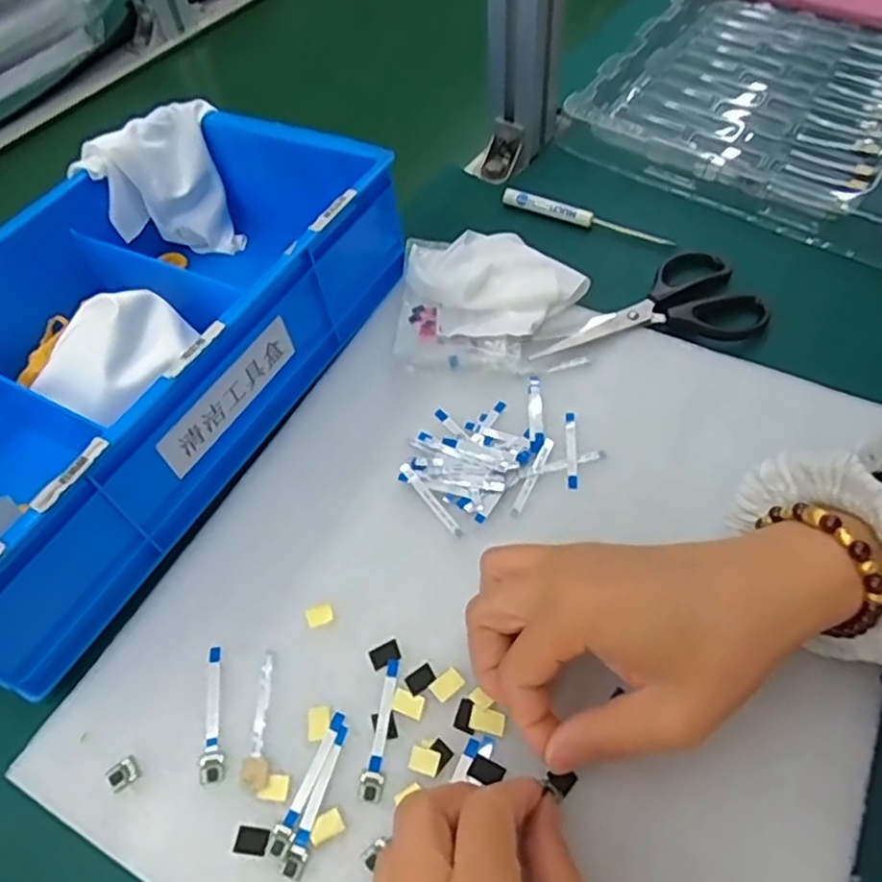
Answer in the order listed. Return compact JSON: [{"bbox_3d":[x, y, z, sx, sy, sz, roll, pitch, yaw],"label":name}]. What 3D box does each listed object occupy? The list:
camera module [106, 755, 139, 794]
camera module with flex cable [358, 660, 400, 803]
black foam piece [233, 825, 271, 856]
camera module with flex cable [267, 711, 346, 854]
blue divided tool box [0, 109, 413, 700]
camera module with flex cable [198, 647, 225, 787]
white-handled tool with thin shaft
[{"bbox_3d":[-0.141,0.147,0.298,0.013,0.004,0.011,-31,63,-16],"label":"camera module"},{"bbox_3d":[-0.026,0.129,0.304,0.010,0.004,0.059,8,59,6],"label":"camera module with flex cable"},{"bbox_3d":[-0.079,0.166,0.282,0.014,0.004,0.010,7,59,5],"label":"black foam piece"},{"bbox_3d":[-0.057,0.147,0.293,0.009,0.004,0.059,21,62,13],"label":"camera module with flex cable"},{"bbox_3d":[-0.193,-0.059,0.397,0.206,0.101,0.347,24,61,19],"label":"blue divided tool box"},{"bbox_3d":[-0.106,0.125,0.311,0.011,0.004,0.060,-9,59,-4],"label":"camera module with flex cable"},{"bbox_3d":[0.107,-0.163,0.502,0.129,0.015,0.008,23,62,14],"label":"white-handled tool with thin shaft"}]

